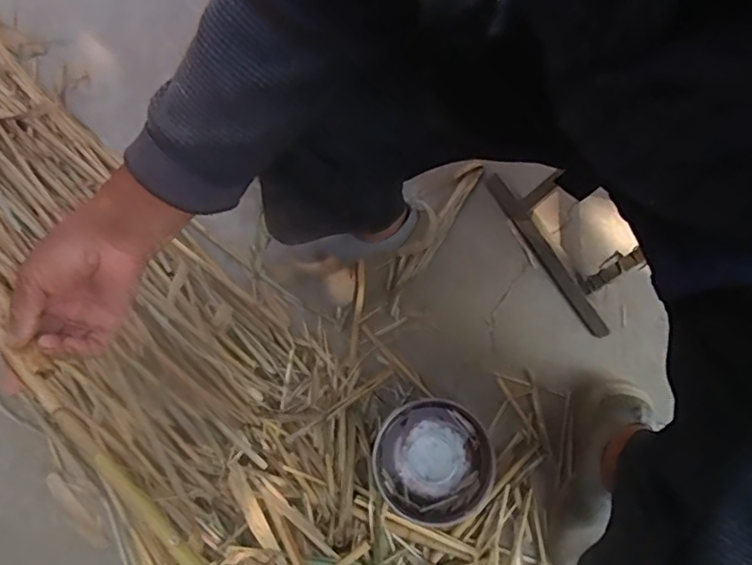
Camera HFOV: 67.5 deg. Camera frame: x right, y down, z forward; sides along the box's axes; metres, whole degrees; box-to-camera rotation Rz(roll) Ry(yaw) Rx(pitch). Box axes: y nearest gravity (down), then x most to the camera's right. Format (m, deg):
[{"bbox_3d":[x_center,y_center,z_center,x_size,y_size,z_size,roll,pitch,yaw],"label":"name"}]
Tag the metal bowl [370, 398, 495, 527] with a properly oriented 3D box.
[{"bbox_3d":[0.079,0.246,0.777,0.156,0.057,0.157,-1,76,2],"label":"metal bowl"}]

